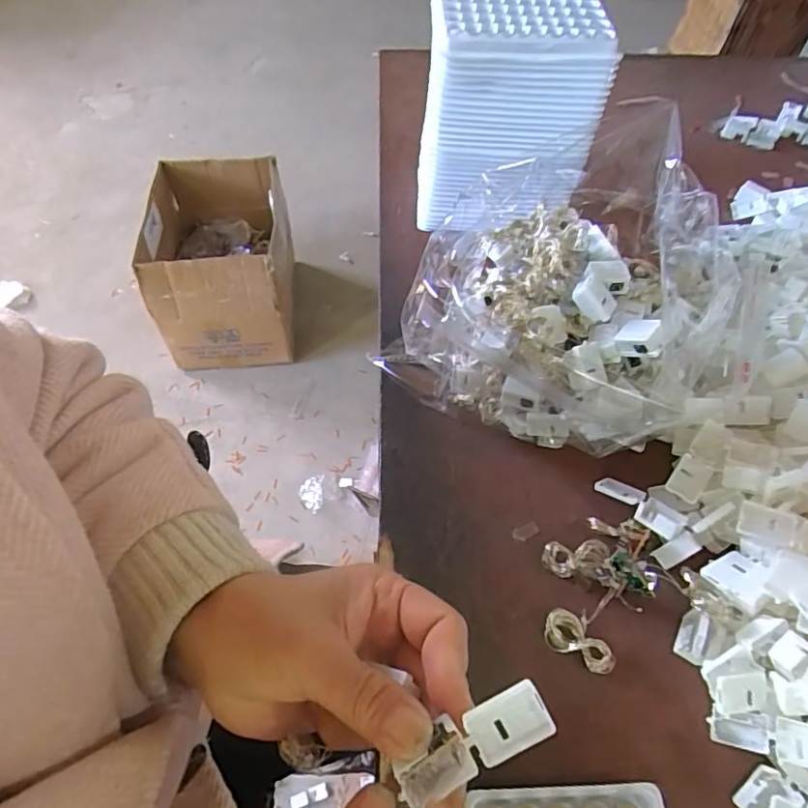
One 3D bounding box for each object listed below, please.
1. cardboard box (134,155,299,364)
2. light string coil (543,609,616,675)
[{"bbox_3d":[-0.418,-0.332,1.293,0.295,0.279,0.408,-6,56,-6],"label":"cardboard box"},{"bbox_3d":[0.099,0.134,0.310,0.039,0.014,0.021,27,59,16],"label":"light string coil"}]

